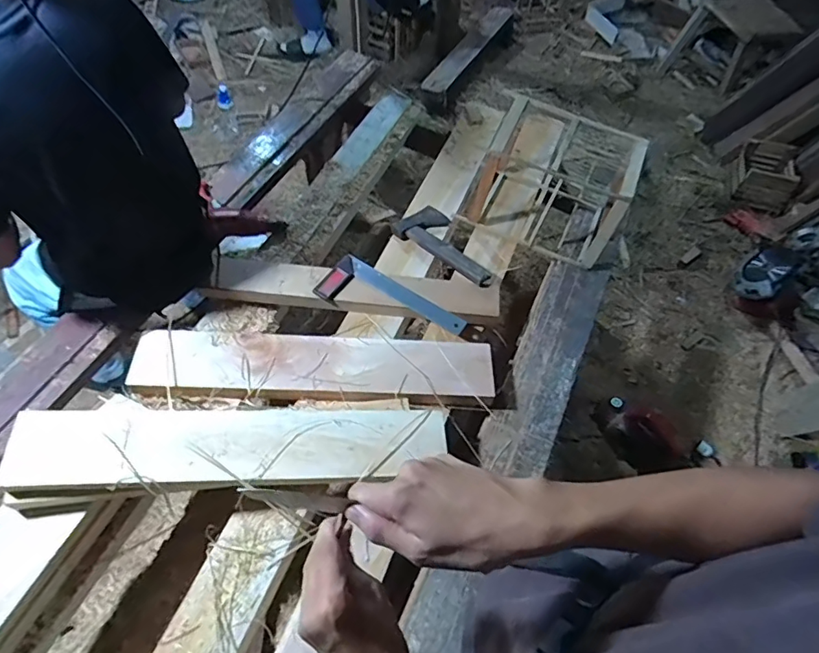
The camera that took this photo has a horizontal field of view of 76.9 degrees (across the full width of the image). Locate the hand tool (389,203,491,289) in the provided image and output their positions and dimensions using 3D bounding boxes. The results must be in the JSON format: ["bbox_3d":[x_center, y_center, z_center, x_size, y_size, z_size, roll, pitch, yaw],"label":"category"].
[{"bbox_3d":[0.094,-0.191,1.183,0.135,0.055,0.277,-35,66,-22],"label":"hand tool"}]

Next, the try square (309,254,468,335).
[{"bbox_3d":[-0.038,-0.046,1.085,0.310,0.025,0.121,27,60,13],"label":"try square"}]

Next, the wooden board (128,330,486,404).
[{"bbox_3d":[-0.178,0.071,0.995,0.680,0.031,0.140,1,58,-3],"label":"wooden board"}]

